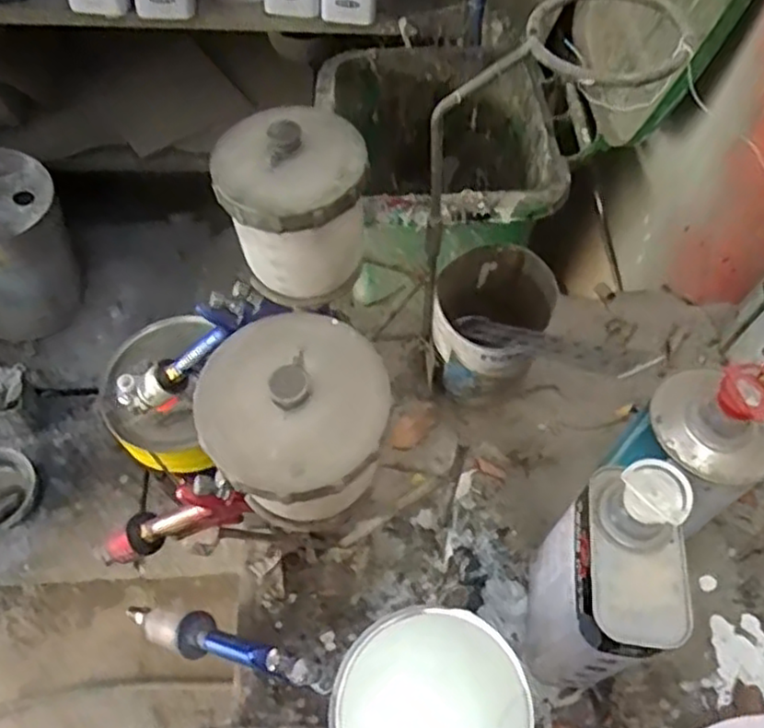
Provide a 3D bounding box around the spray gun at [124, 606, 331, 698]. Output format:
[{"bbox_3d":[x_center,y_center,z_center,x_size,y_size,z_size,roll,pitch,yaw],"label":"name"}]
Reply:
[{"bbox_3d":[-0.128,0.217,0.549,0.033,0.272,0.032,43,57,-29],"label":"spray gun"}]

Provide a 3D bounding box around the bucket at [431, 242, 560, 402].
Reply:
[{"bbox_3d":[0.094,-0.031,0.645,0.095,0.151,0.104,1,60,-2],"label":"bucket"}]

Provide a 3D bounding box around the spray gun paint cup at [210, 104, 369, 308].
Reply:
[{"bbox_3d":[-0.062,-0.106,0.498,0.099,0.125,0.086,-15,62,-11],"label":"spray gun paint cup"}]

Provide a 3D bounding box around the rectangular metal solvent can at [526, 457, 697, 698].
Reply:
[{"bbox_3d":[0.162,0.164,0.514,0.068,0.217,0.123,7,60,2],"label":"rectangular metal solvent can"}]

